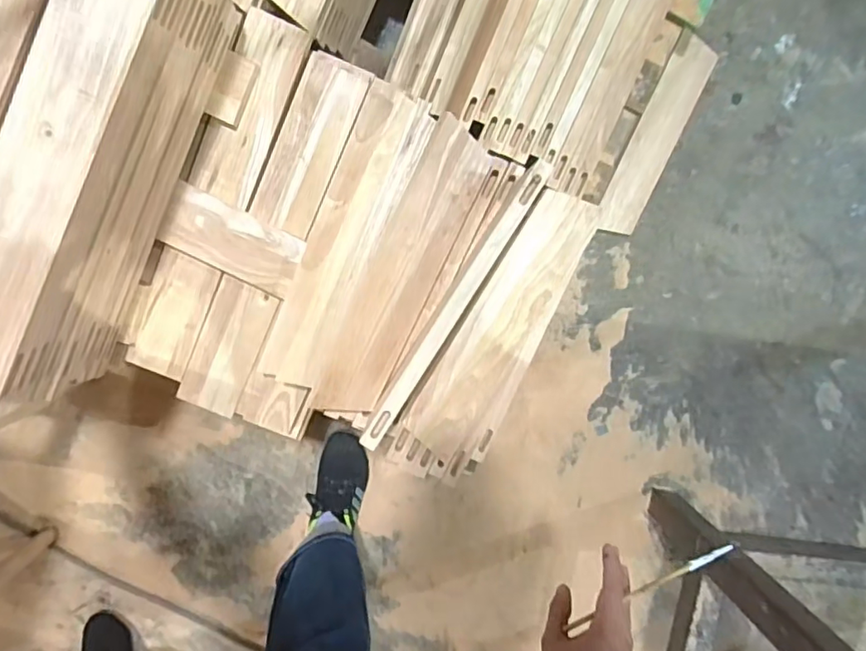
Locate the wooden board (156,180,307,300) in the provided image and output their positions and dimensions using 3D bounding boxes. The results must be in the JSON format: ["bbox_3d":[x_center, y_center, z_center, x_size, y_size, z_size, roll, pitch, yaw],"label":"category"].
[{"bbox_3d":[-0.249,-0.105,0.702,0.168,0.026,0.079,26,97,-7],"label":"wooden board"}]

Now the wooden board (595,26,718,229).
[{"bbox_3d":[0.405,-0.343,1.019,0.081,0.021,0.366,25,97,-7],"label":"wooden board"}]

